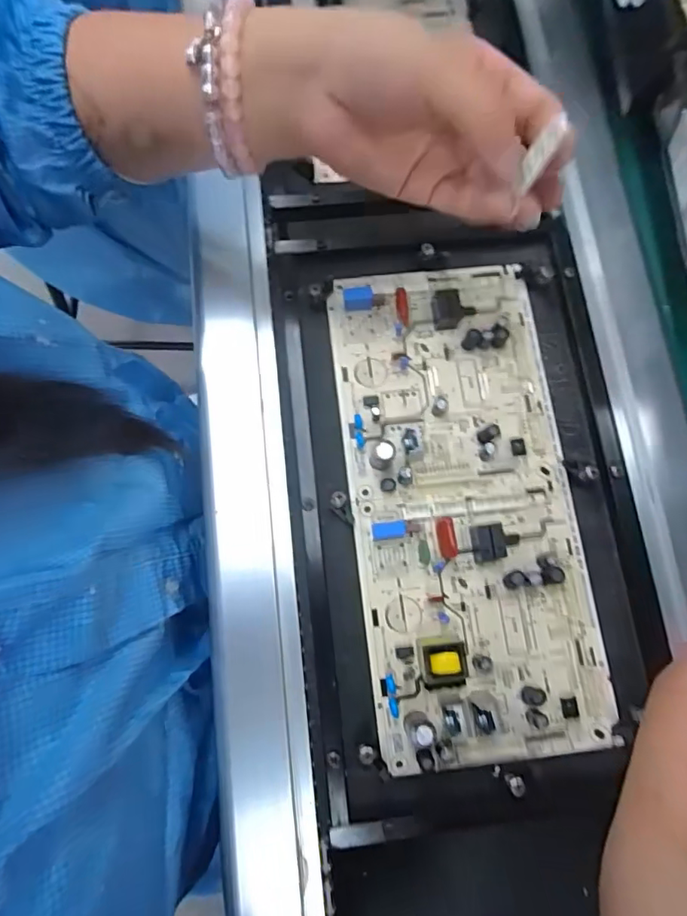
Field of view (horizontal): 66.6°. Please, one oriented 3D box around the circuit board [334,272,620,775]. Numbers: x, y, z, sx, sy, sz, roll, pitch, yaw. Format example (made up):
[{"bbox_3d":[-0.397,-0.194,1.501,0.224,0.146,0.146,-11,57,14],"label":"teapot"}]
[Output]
[{"bbox_3d":[0.069,0.019,0.301,0.129,0.016,0.284,-7,75,-2],"label":"circuit board"}]

